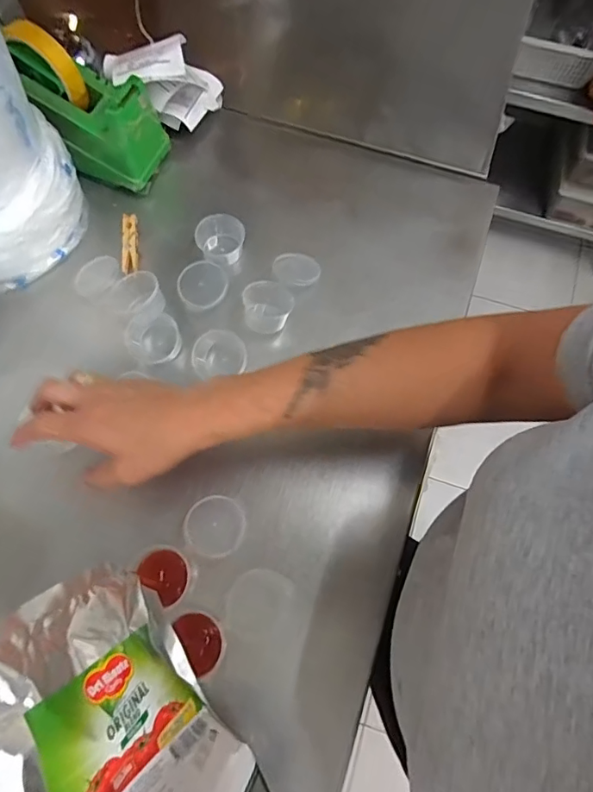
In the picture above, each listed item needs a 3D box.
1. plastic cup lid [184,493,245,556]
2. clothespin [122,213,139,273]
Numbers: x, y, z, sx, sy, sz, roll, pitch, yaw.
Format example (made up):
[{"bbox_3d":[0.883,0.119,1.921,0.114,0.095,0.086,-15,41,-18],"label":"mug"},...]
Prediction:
[{"bbox_3d":[-0.068,0.106,0.405,0.047,0.010,0.048,0,69,-1],"label":"plastic cup lid"},{"bbox_3d":[-0.179,-0.165,0.522,0.018,0.006,0.069,-6,69,-3],"label":"clothespin"}]

